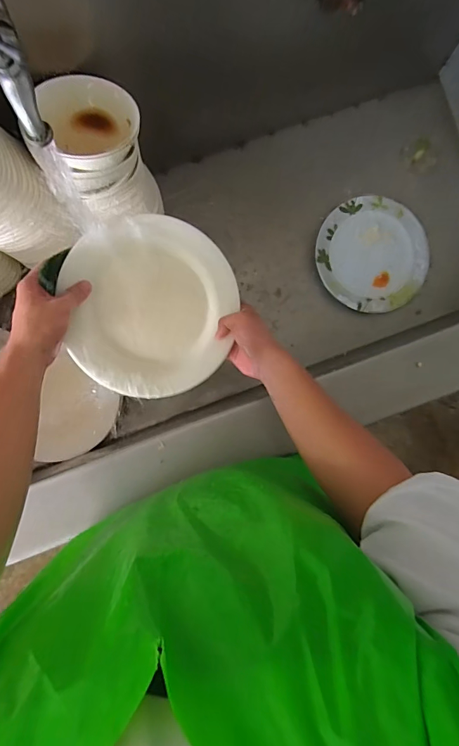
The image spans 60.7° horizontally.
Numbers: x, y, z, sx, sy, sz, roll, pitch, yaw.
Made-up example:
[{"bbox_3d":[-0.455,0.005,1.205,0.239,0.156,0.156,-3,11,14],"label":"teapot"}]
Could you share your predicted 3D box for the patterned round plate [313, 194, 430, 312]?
[{"bbox_3d":[0.295,-0.243,0.804,0.218,0.015,0.233,0,89,-4],"label":"patterned round plate"}]

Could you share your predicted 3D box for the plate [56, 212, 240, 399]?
[{"bbox_3d":[-0.107,-0.087,0.529,0.221,0.016,0.230,-2,99,-14],"label":"plate"}]

